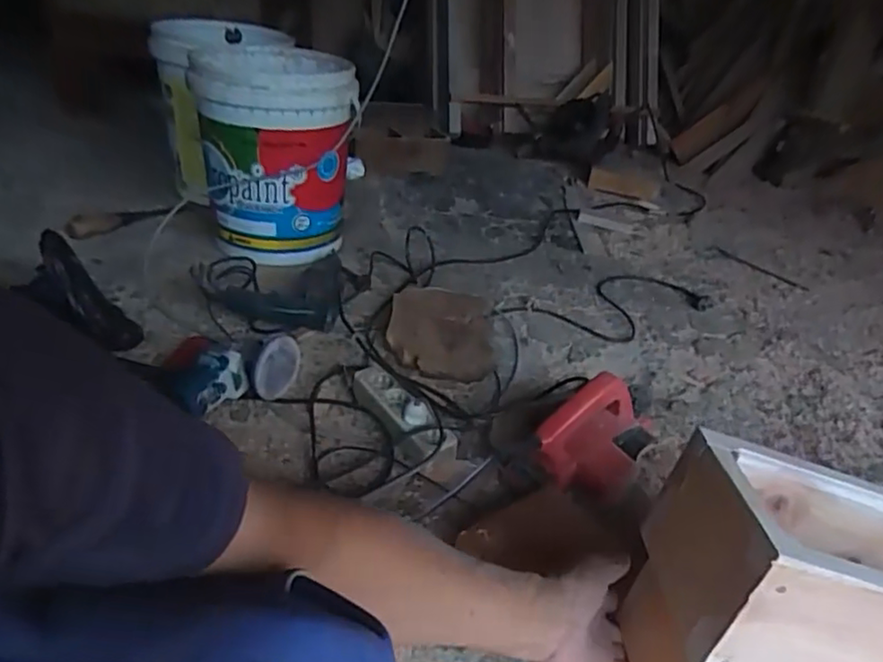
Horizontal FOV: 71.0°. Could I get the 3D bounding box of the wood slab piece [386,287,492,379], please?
[{"bbox_3d":[-0.002,-0.011,1.115,0.184,0.036,0.263,7,33,-1],"label":"wood slab piece"}]

